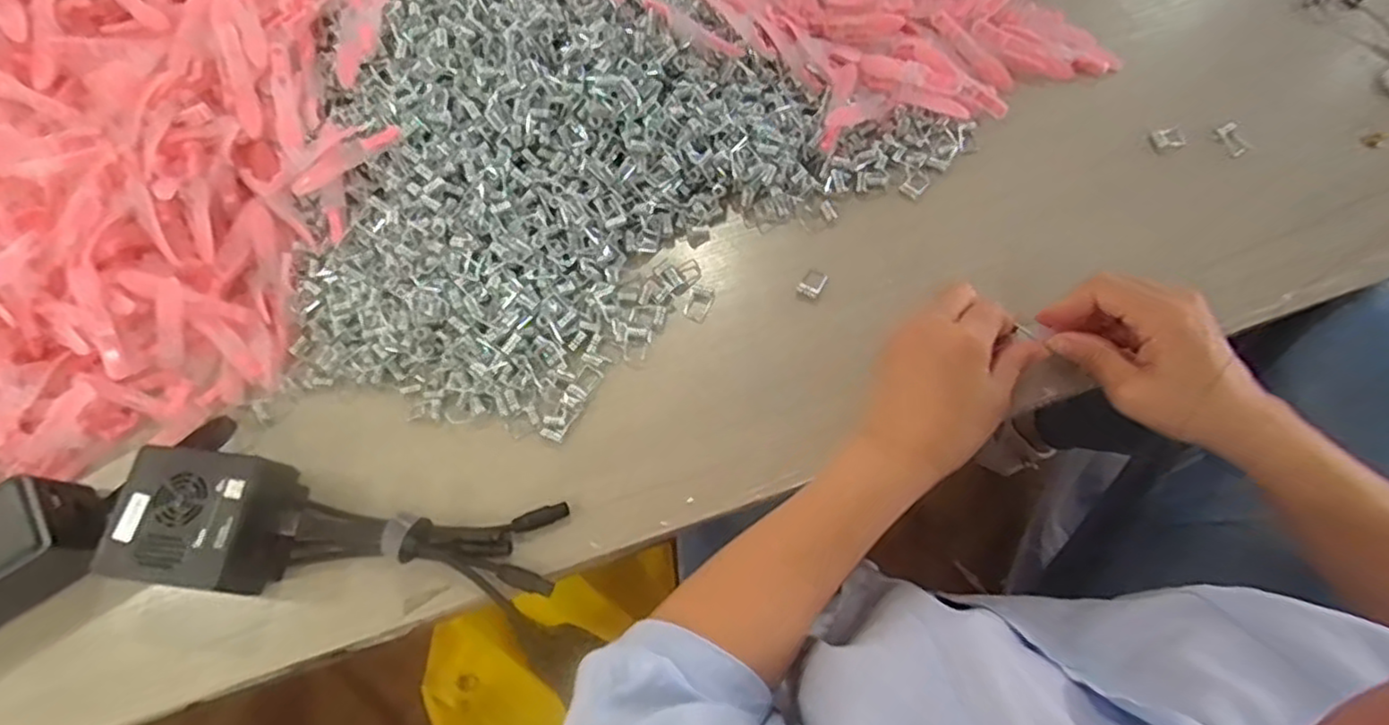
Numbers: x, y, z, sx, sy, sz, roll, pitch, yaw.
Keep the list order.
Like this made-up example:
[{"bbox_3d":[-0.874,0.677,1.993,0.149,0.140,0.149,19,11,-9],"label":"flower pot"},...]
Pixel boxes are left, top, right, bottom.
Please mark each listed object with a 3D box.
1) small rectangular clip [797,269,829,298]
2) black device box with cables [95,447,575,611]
[{"bbox_3d":[0.077,-0.052,0.446,0.014,0.006,0.022,34,75,15],"label":"small rectangular clip"},{"bbox_3d":[-0.199,0.097,0.390,0.234,0.045,0.070,5,70,6],"label":"black device box with cables"}]

